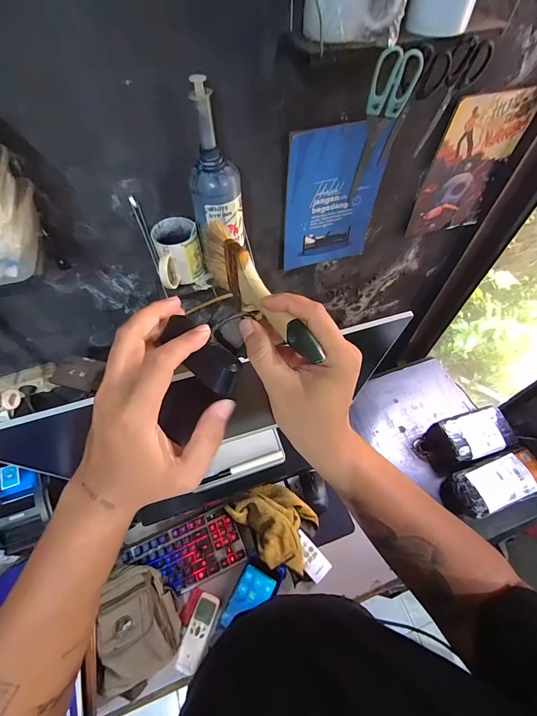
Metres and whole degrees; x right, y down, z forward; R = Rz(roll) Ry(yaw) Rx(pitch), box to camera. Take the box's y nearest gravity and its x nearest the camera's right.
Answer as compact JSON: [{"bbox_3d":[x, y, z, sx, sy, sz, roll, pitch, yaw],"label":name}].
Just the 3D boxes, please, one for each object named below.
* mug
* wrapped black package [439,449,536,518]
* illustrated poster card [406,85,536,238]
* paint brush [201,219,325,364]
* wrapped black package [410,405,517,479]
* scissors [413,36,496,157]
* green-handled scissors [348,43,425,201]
[{"bbox_3d":[-0.165,-0.191,0.611,0.079,0.083,0.115,-13,58,-8],"label":"mug"},{"bbox_3d":[0.597,0.333,0.861,0.247,0.085,0.113,-16,58,-10],"label":"wrapped black package"},{"bbox_3d":[0.453,-0.425,0.743,0.210,0.294,0.012,-14,58,-9],"label":"illustrated poster card"},{"bbox_3d":[-0.014,-0.058,0.298,0.022,0.062,0.194,-27,52,-16],"label":"paint brush"},{"bbox_3d":[0.552,0.236,0.925,0.234,0.104,0.128,-15,58,-9],"label":"wrapped black package"},{"bbox_3d":[0.283,-0.394,0.495,0.085,0.144,0.010,-23,65,-8],"label":"scissors"},{"bbox_3d":[0.159,-0.339,0.490,0.065,0.190,0.010,-4,58,-15],"label":"green-handled scissors"}]

